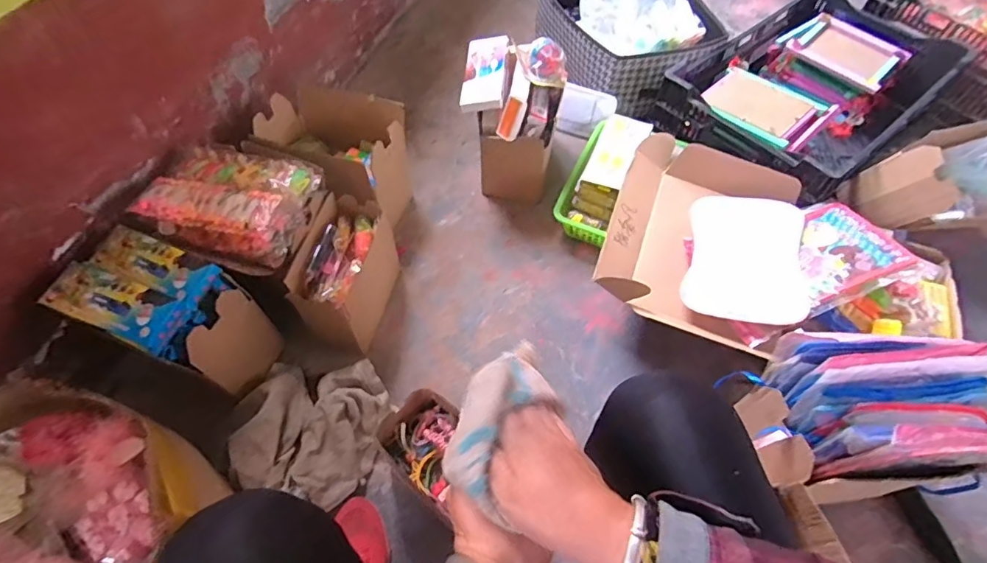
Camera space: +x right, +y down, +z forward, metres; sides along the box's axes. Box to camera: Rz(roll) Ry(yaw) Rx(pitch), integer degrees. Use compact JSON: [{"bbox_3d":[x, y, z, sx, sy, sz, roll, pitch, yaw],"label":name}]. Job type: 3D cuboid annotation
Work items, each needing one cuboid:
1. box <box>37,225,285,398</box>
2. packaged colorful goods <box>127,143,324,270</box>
[{"bbox_3d":[-0.475,0.058,0.776,0.210,0.227,0.143,20,60,11],"label":"box"},{"bbox_3d":[-0.414,-0.133,0.811,0.234,0.058,0.196,12,59,6],"label":"packaged colorful goods"}]

